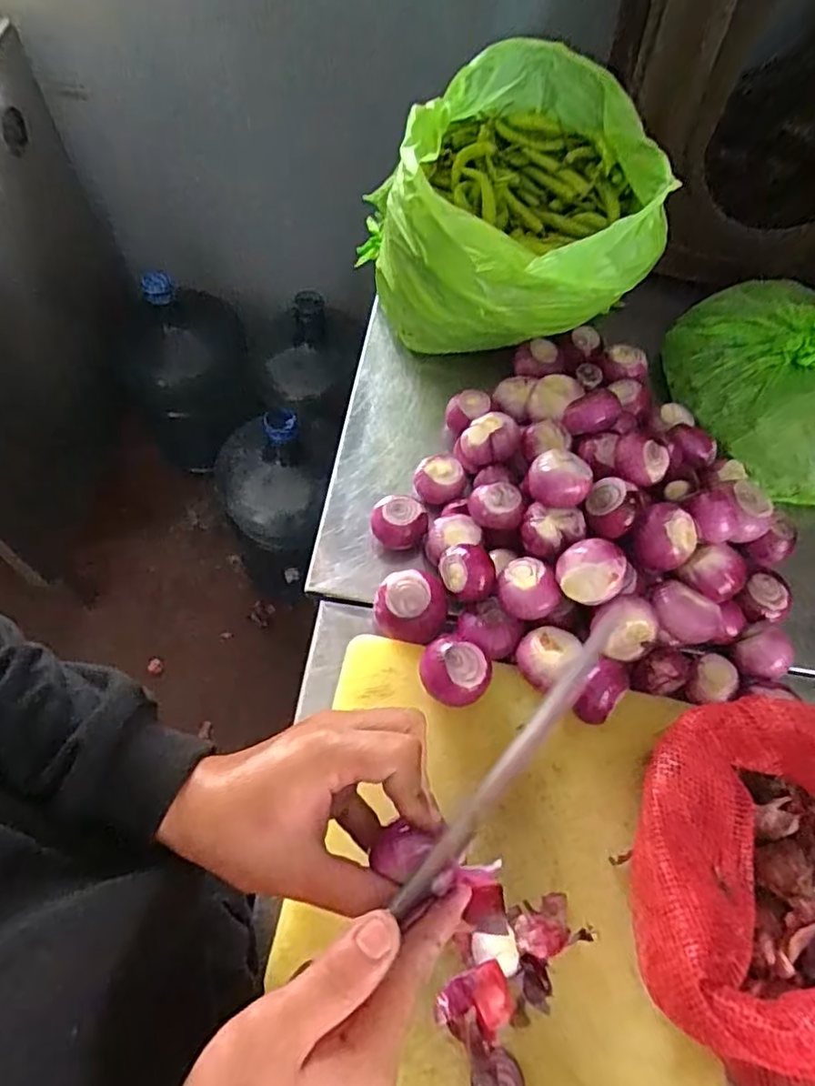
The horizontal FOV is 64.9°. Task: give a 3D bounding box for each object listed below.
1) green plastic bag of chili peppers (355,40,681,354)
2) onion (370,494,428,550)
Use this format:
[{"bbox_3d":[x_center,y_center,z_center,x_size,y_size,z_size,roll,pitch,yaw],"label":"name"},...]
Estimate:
[{"bbox_3d":[0.099,-0.293,0.629,0.226,0.228,0.215,-23,67,-14],"label":"green plastic bag of chili peppers"},{"bbox_3d":[-0.007,-0.018,0.585,0.050,0.034,0.042,6,63,0],"label":"onion"}]

